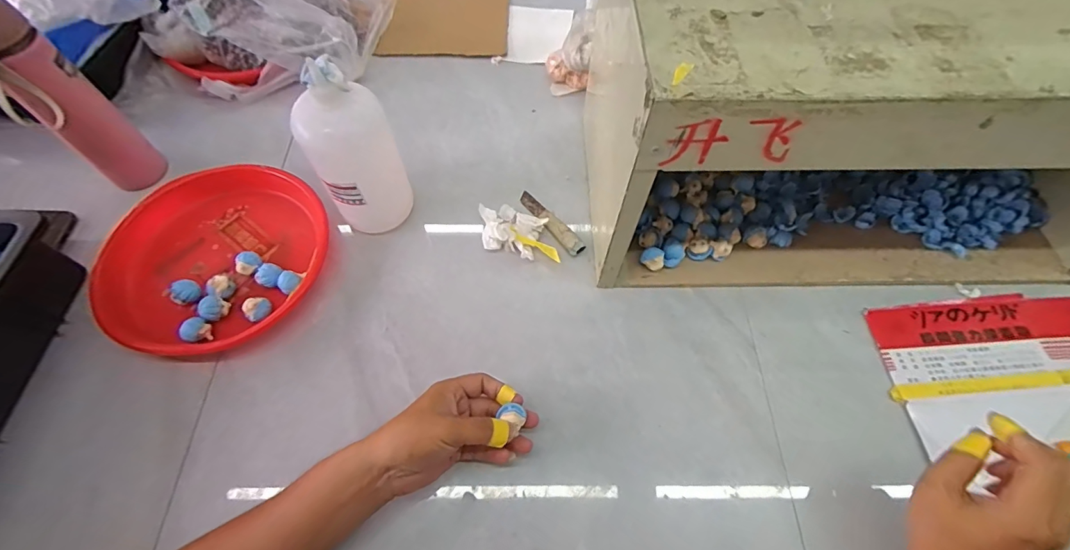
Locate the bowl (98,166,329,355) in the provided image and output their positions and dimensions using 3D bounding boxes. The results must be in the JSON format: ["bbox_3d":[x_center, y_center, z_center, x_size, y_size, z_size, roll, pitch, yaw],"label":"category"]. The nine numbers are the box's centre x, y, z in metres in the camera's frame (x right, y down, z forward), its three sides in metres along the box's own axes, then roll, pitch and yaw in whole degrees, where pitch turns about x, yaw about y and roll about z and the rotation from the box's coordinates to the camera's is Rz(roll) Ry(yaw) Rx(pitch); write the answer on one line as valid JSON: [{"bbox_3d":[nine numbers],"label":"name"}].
[{"bbox_3d":[-0.382,-0.030,0.547,0.254,0.045,0.243,0,62,0],"label":"bowl"}]

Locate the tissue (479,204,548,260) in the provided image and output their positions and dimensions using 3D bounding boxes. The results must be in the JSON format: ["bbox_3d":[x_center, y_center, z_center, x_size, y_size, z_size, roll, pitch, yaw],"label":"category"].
[{"bbox_3d":[-0.034,-0.059,0.572,0.083,0.034,0.061,15,63,8],"label":"tissue"}]

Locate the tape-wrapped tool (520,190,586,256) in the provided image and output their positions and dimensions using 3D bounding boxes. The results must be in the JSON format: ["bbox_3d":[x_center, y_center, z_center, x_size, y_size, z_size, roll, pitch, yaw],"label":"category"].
[{"bbox_3d":[0.019,-0.070,0.593,0.023,0.009,0.117,-36,68,-17],"label":"tape-wrapped tool"}]

